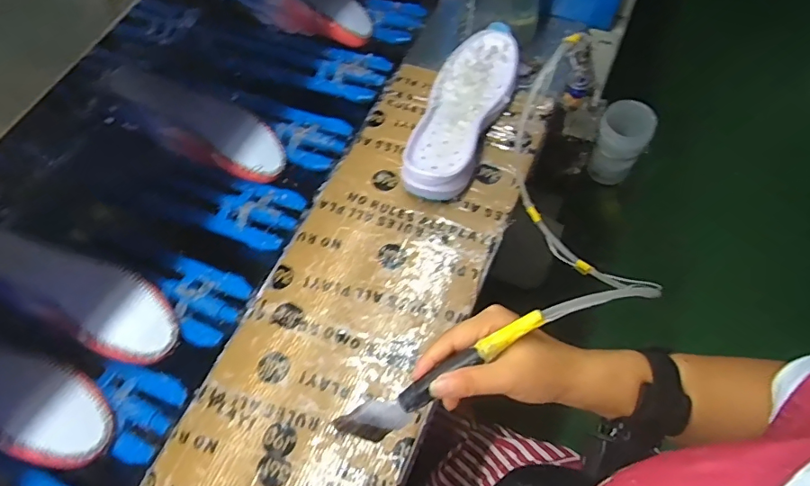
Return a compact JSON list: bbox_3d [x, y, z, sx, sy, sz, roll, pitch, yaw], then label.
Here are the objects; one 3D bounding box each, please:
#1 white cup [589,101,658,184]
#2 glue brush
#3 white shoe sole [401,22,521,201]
[{"bbox_3d":[0.338,-0.155,0.794,0.075,0.122,0.072,26,69,17],"label":"white cup"},{"bbox_3d":[0.029,0.101,0.366,0.168,0.012,0.033,-32,97,12],"label":"glue brush"},{"bbox_3d":[0.074,-0.174,0.666,0.100,0.047,0.283,17,65,14],"label":"white shoe sole"}]

